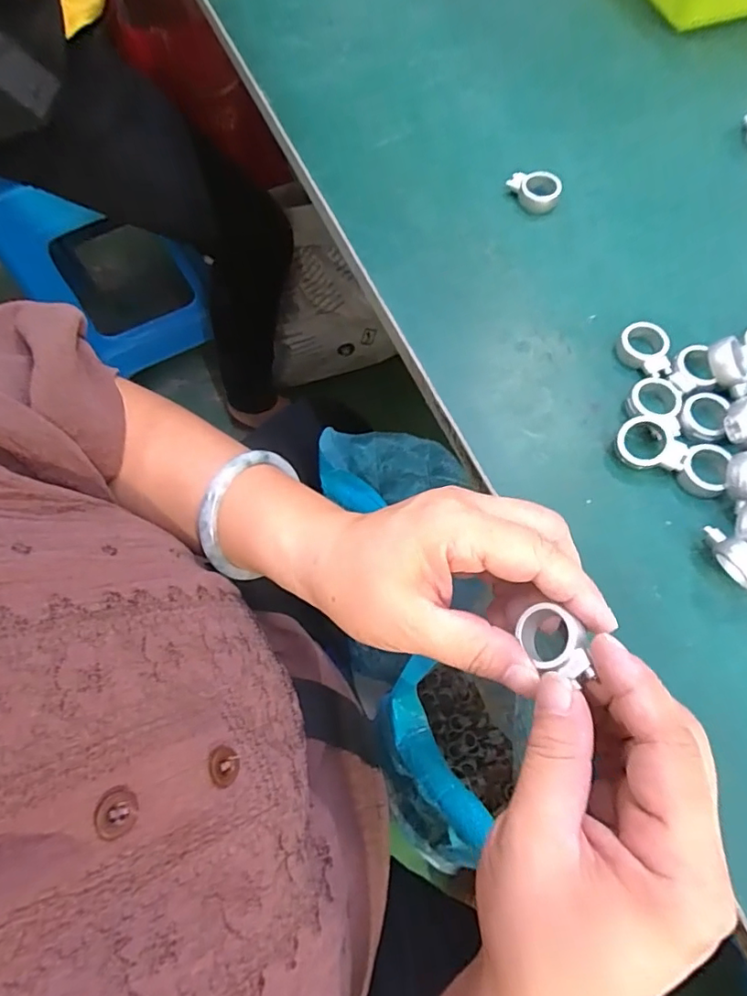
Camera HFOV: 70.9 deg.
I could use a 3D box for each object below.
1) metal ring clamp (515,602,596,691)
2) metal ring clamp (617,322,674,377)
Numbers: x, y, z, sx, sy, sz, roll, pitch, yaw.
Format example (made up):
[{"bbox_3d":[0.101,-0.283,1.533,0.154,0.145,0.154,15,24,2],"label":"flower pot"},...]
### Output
[{"bbox_3d":[0.071,0.056,0.201,0.021,0.012,0.030,-34,53,22],"label":"metal ring clamp"},{"bbox_3d":[0.149,-0.081,0.291,0.026,0.009,0.033,-4,73,10],"label":"metal ring clamp"}]

